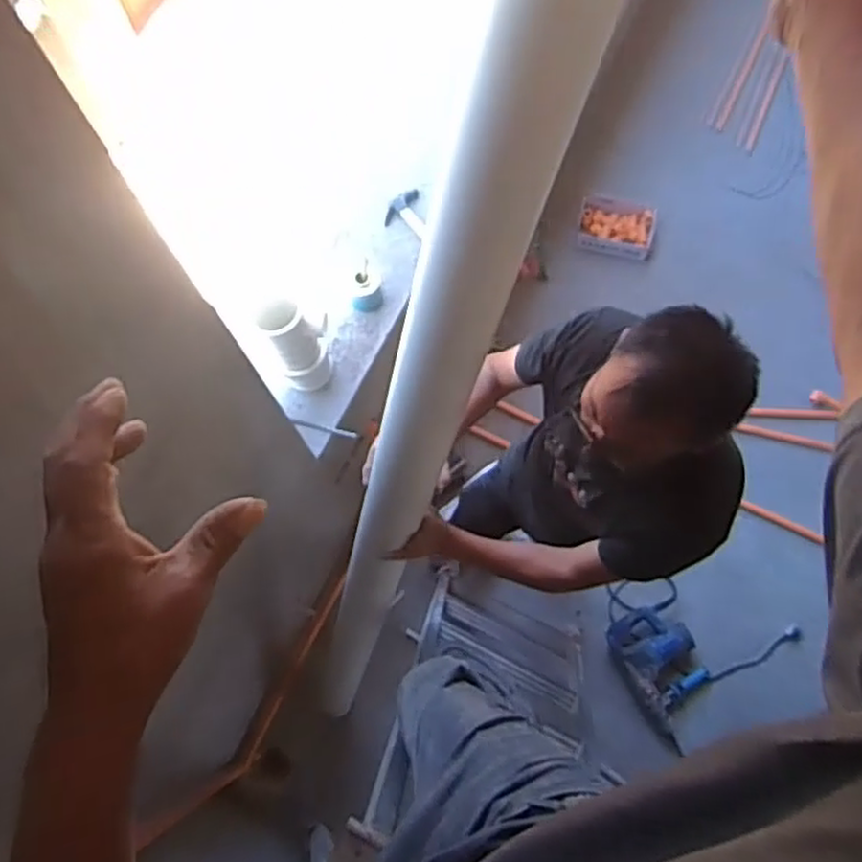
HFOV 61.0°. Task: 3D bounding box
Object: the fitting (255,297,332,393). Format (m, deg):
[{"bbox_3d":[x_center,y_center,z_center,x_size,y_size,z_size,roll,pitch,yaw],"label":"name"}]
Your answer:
[{"bbox_3d":[-0.285,-0.189,1.634,0.132,0.362,0.113,-36,75,-9],"label":"fitting"}]

